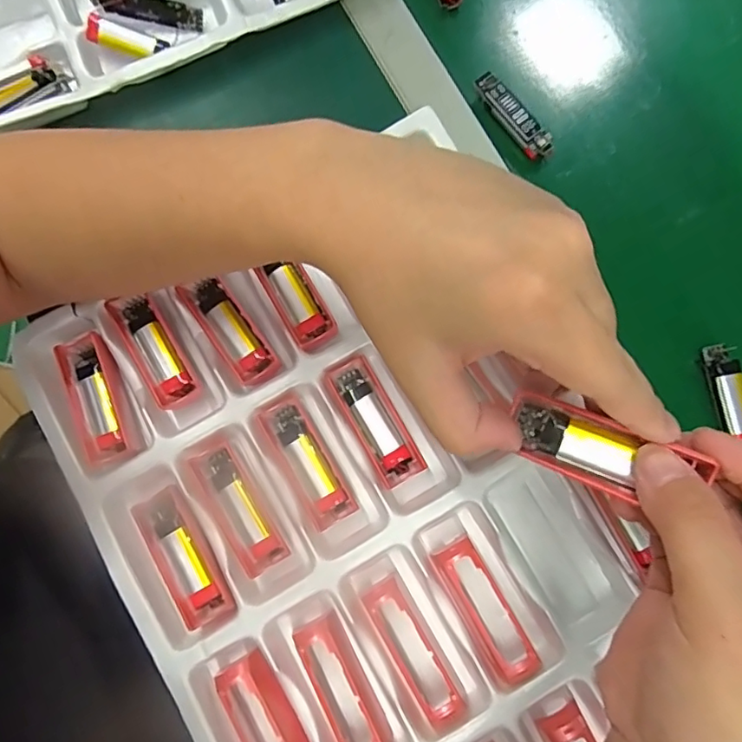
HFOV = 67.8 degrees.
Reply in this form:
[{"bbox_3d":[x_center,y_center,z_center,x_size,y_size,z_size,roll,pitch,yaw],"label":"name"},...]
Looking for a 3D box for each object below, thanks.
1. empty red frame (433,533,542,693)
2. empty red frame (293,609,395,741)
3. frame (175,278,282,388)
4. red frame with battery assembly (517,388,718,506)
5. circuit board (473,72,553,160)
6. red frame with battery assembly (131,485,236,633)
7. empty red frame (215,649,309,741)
[{"bbox_3d":[0.066,0.136,0.312,0.024,0.013,0.083,-30,80,-4],"label":"empty red frame"},{"bbox_3d":[-0.016,0.179,0.310,0.027,0.023,0.077,-28,80,-4],"label":"empty red frame"},{"bbox_3d":[-0.089,-0.026,0.350,0.026,0.012,0.080,-37,81,-6],"label":"frame"},{"bbox_3d":[0.091,0.032,0.220,0.075,0.010,0.026,24,79,25],"label":"red frame with battery assembly"},{"bbox_3d":[0.100,-0.177,0.385,0.016,0.013,0.072,-36,81,-5],"label":"circuit board"},{"bbox_3d":[-0.110,0.109,0.326,0.031,0.010,0.078,-29,80,-4],"label":"red frame with battery assembly"},{"bbox_3d":[-0.057,0.199,0.306,0.029,0.018,0.079,-28,80,-4],"label":"empty red frame"}]

